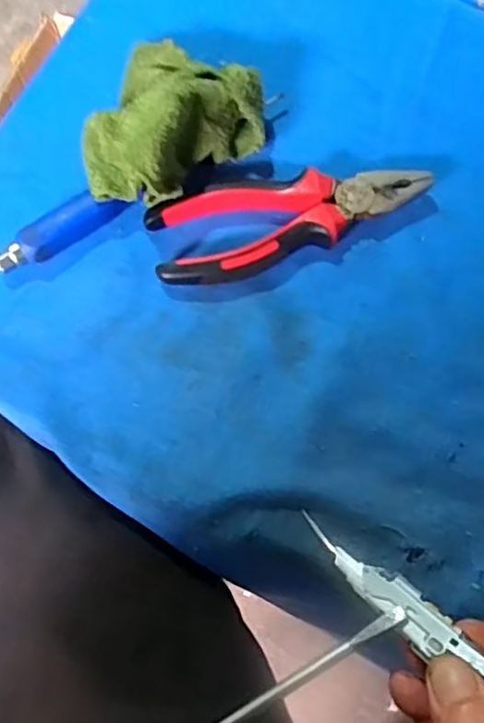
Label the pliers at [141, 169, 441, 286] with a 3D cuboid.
[{"bbox_3d":[0.029,-0.079,0.352,0.156,0.021,0.048,-11,73,-4],"label":"pliers"}]

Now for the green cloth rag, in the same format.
[{"bbox_3d":[-0.038,-0.134,0.349,0.089,0.058,0.106,18,73,5],"label":"green cloth rag"}]

